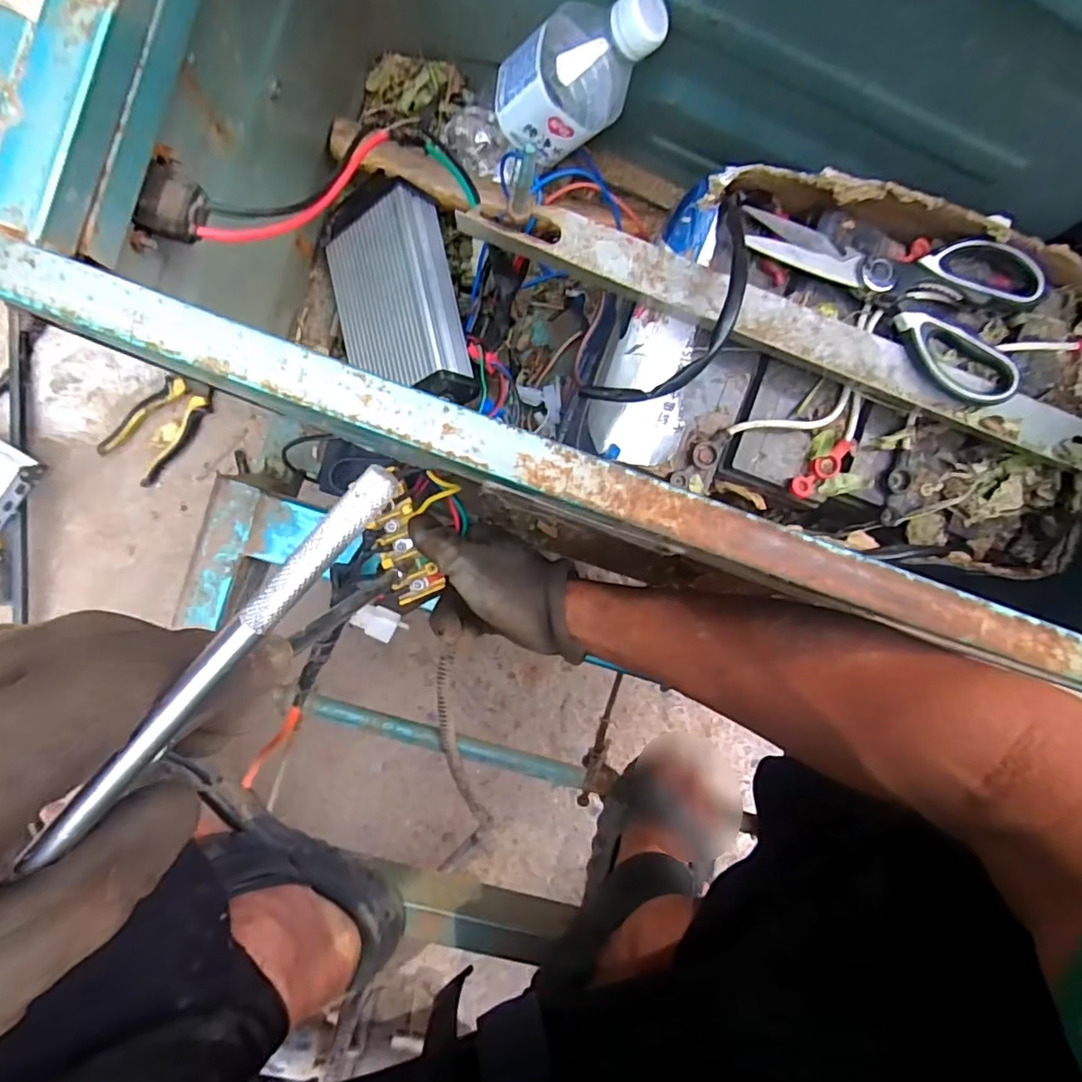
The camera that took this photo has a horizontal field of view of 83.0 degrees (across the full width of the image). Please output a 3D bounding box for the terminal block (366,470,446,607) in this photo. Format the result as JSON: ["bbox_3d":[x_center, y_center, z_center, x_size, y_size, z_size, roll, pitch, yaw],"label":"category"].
[{"bbox_3d":[-0.101,-0.002,0.435,0.035,0.014,0.092,-14,92,-5],"label":"terminal block"}]

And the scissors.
[{"bbox_3d":[0.216,-0.139,0.368,0.190,0.019,0.098,4,95,-7],"label":"scissors"}]

